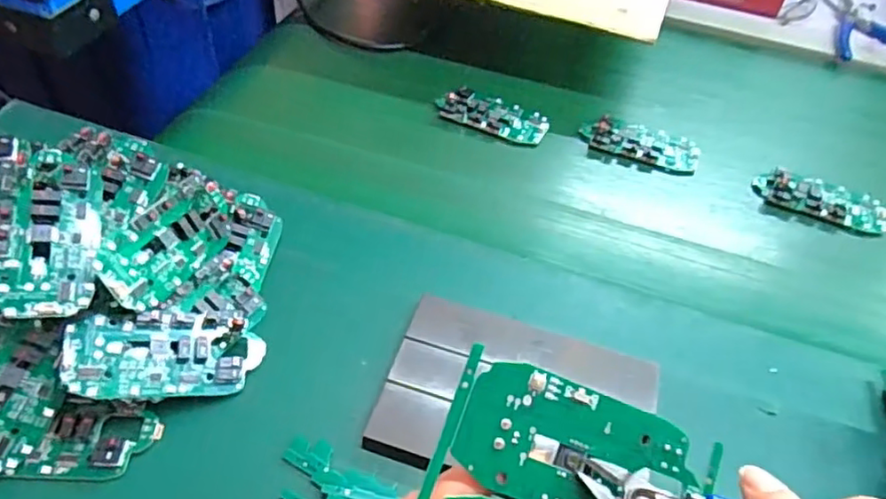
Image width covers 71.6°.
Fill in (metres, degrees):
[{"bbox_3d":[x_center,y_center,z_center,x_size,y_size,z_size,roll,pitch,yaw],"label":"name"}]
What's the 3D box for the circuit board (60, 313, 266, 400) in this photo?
[{"bbox_3d":[-0.148,0.058,0.332,0.096,0.009,0.044,6,66,-28],"label":"circuit board"}]

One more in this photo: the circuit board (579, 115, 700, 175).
[{"bbox_3d":[0.167,-0.090,0.520,0.097,0.016,0.044,8,49,4],"label":"circuit board"}]

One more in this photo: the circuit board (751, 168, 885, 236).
[{"bbox_3d":[0.301,-0.039,0.493,0.098,0.017,0.042,17,50,12],"label":"circuit board"}]

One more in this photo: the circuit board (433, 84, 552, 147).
[{"bbox_3d":[0.044,-0.117,0.533,0.096,0.021,0.043,19,50,13],"label":"circuit board"}]

